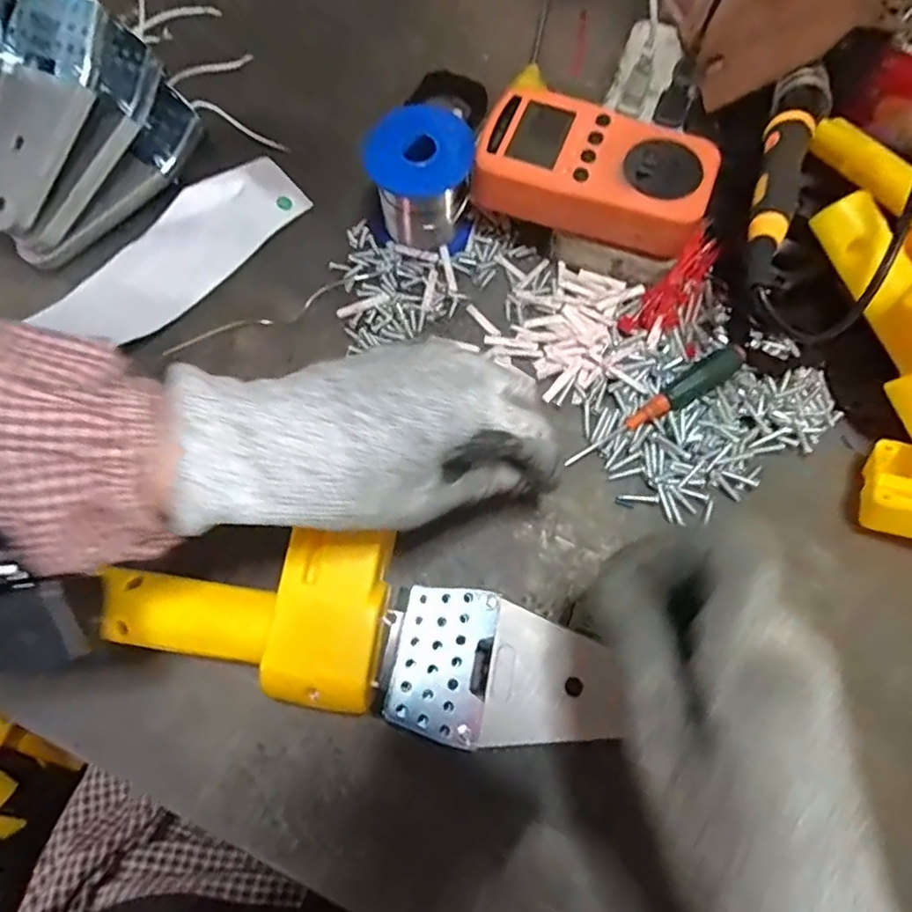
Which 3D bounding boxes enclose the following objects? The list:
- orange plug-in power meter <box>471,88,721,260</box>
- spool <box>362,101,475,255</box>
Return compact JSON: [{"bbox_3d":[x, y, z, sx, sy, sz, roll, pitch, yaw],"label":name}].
[{"bbox_3d":[0.078,-0.161,0.343,0.125,0.032,0.064,16,72,6],"label":"orange plug-in power meter"},{"bbox_3d":[-0.023,-0.168,0.371,0.064,0.059,0.056,7,71,2],"label":"spool"}]

